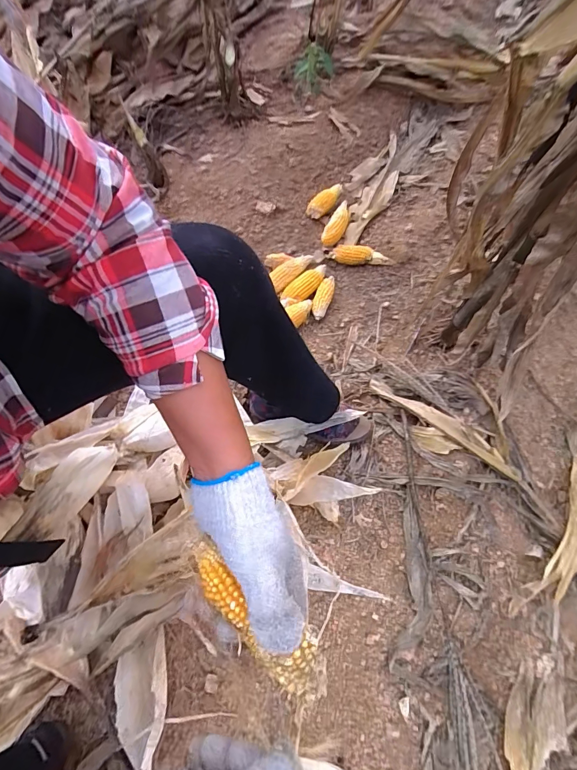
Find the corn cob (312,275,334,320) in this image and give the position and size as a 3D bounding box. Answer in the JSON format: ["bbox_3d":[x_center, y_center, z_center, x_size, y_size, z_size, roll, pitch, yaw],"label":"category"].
[{"bbox_3d":[0.083,-0.212,0.881,0.038,0.030,0.119,17,70,4],"label":"corn cob"}]

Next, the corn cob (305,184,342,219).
[{"bbox_3d":[0.104,-0.493,0.995,0.043,0.038,0.134,42,74,13],"label":"corn cob"}]

